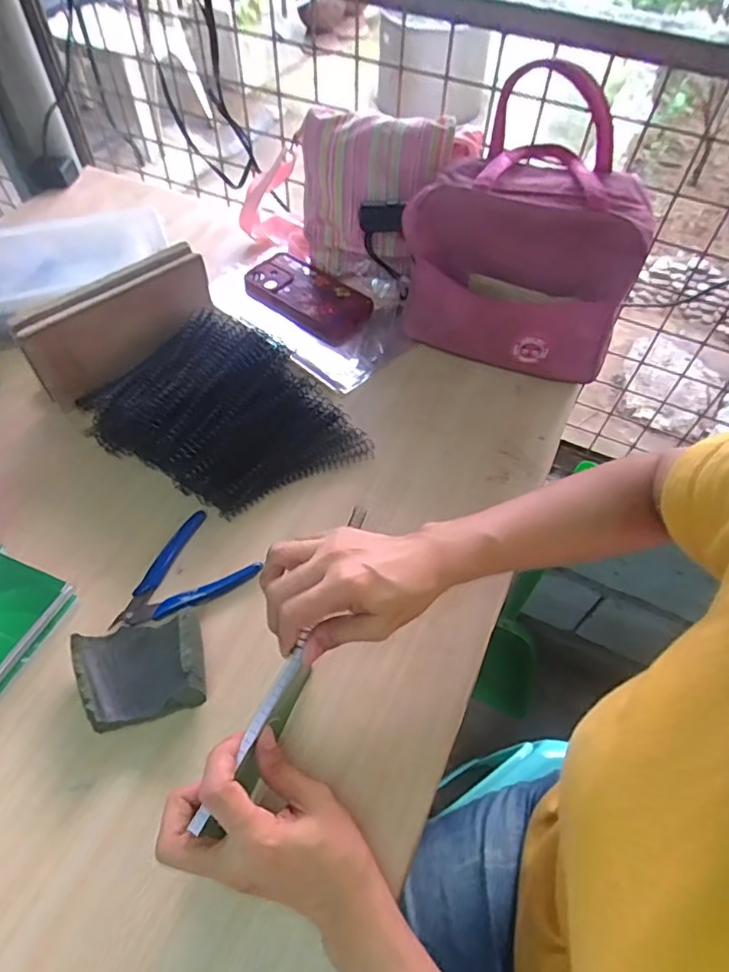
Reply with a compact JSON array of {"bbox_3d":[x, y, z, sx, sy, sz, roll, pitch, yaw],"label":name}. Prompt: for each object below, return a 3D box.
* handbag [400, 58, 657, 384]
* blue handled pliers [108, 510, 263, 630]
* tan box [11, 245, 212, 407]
[{"bbox_3d":[0.171,-0.273,0.609,0.246,0.253,0.165,17,55,11],"label":"handbag"},{"bbox_3d":[-0.168,0.082,0.496,0.118,0.015,0.093,-37,62,-25],"label":"blue handled pliers"},{"bbox_3d":[-0.253,-0.165,0.609,0.032,0.120,0.199,38,61,22],"label":"tan box"}]

